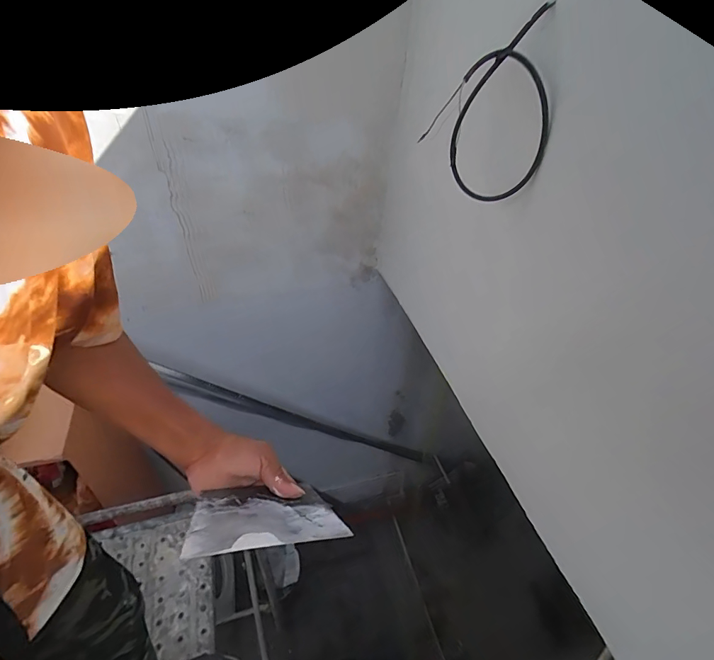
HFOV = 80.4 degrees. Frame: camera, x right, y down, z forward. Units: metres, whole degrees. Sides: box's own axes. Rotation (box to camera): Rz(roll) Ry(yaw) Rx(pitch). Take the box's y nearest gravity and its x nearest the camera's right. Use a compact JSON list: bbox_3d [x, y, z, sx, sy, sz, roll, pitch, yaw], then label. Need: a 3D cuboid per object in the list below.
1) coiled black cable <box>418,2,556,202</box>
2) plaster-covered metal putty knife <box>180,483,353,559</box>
[{"bbox_3d":[0.226,-0.345,0.747,0.030,0.296,0.231,-13,89,-32],"label":"coiled black cable"},{"bbox_3d":[-0.091,0.181,0.417,0.143,0.006,0.090,4,11,-23],"label":"plaster-covered metal putty knife"}]

